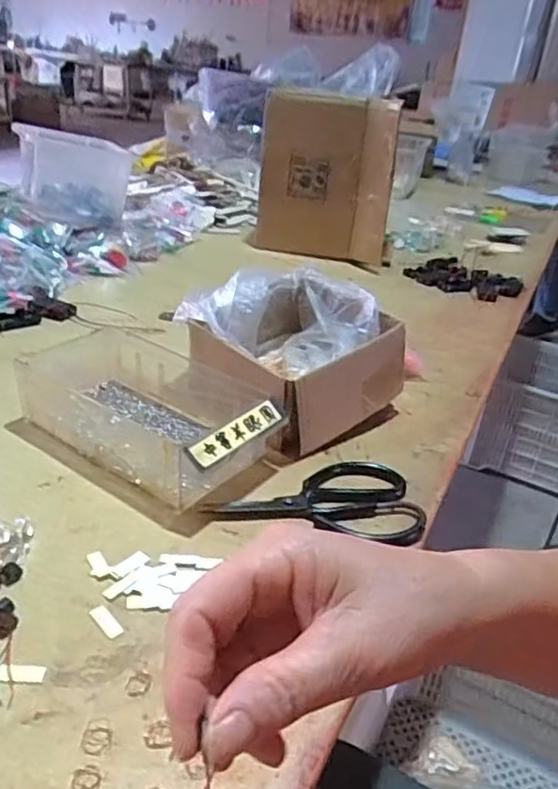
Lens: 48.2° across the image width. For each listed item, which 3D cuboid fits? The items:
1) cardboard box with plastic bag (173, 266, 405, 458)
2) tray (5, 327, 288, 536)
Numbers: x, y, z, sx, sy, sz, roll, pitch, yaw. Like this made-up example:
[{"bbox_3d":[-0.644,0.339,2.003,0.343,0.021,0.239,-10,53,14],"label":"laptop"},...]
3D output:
[{"bbox_3d":[0.012,-0.041,0.674,0.191,0.116,0.206,29,36,35],"label":"cardboard box with plastic bag"},{"bbox_3d":[-0.137,0.014,0.601,0.270,0.073,0.158,21,32,26],"label":"tray"}]

